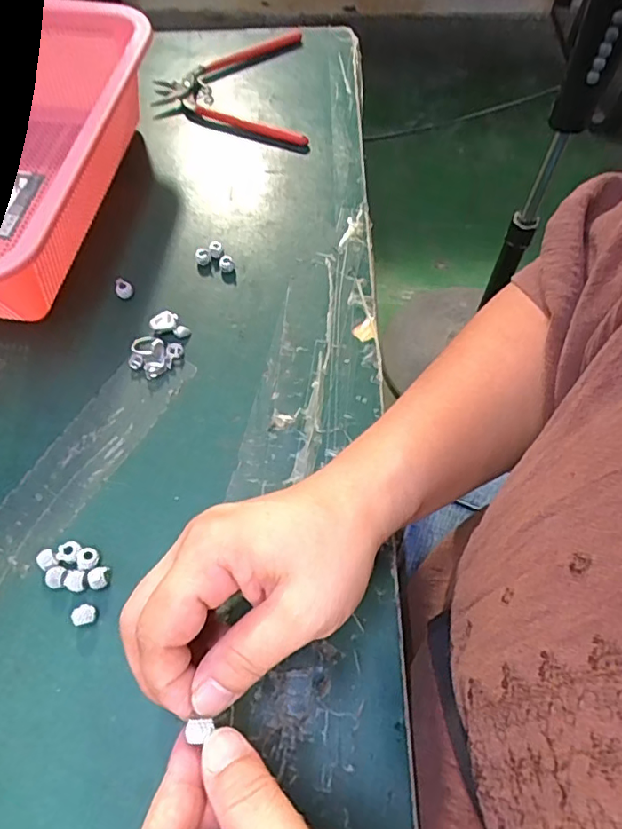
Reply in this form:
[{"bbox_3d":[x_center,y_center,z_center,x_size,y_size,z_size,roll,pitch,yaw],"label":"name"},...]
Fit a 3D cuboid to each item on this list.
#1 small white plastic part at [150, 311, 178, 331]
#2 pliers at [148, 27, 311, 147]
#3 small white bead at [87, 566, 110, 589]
[{"bbox_3d":[-0.094,-0.059,0.349,0.017,0.006,0.012,-23,64,-10],"label":"small white plastic part"},{"bbox_3d":[-0.069,-0.276,0.462,0.124,0.013,0.144,-4,62,0],"label":"pliers"},{"bbox_3d":[-0.108,0.082,0.276,0.009,0.008,0.011,0,62,2],"label":"small white bead"}]

